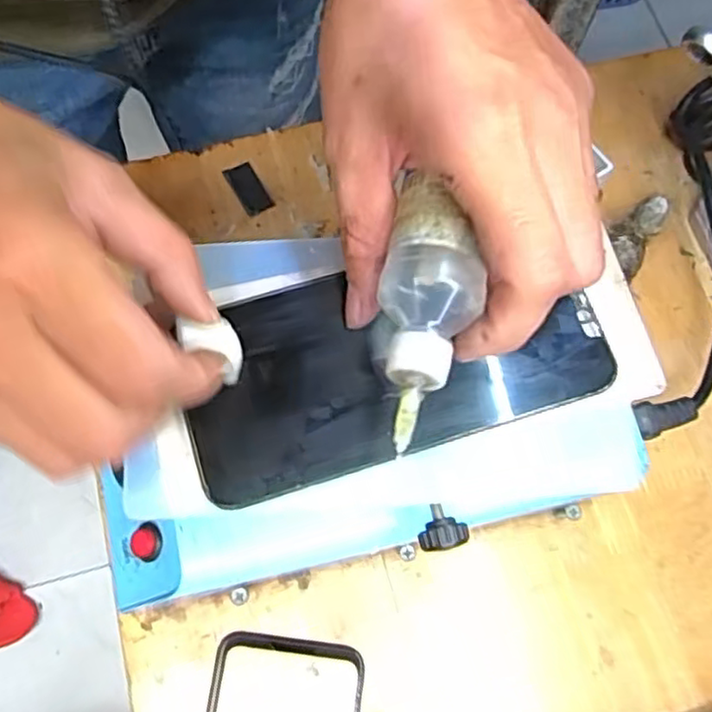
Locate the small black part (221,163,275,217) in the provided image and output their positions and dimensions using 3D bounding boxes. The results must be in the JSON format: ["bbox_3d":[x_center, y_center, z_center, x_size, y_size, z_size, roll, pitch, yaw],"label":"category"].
[{"bbox_3d":[-0.069,-0.108,0.447,0.019,0.004,0.038,-30,74,-10],"label":"small black part"}]

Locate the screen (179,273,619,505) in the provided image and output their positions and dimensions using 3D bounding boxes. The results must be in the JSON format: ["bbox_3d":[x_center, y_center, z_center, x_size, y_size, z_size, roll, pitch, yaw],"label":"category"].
[{"bbox_3d":[0.013,-0.001,0.256,0.154,0.008,0.072,-17,73,-6],"label":"screen"}]

